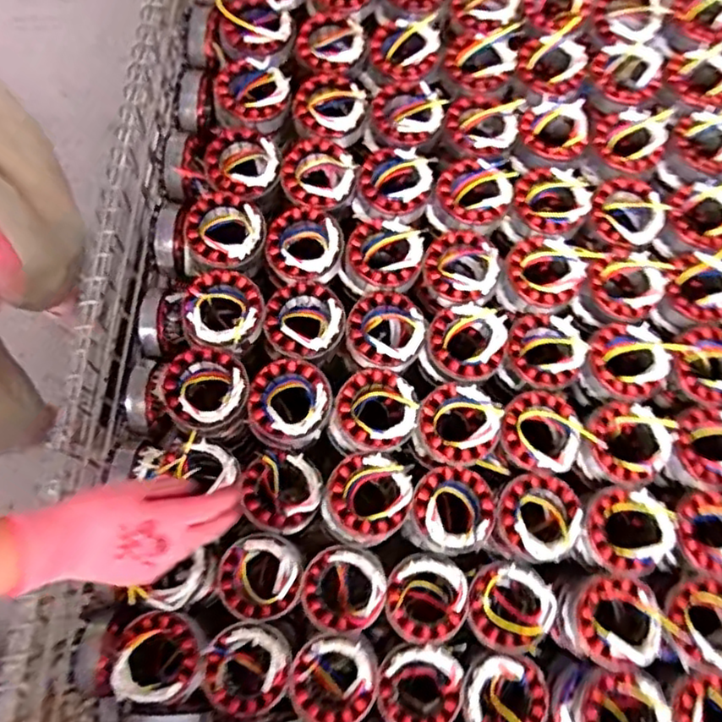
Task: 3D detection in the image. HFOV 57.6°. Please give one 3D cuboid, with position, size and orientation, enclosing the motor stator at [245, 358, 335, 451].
[{"bbox_3d":[-0.078,0.047,0.708,0.089,0.061,0.093,0,76,-2],"label":"motor stator"}]

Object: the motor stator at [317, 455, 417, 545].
[{"bbox_3d":[0.005,0.146,0.692,0.087,0.051,0.098,30,77,5],"label":"motor stator"}]

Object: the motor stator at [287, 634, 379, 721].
[{"bbox_3d":[-0.027,0.323,0.669,0.086,0.036,0.092,42,79,8],"label":"motor stator"}]

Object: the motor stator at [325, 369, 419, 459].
[{"bbox_3d":[0.015,0.059,0.710,0.090,0.051,0.098,30,77,5],"label":"motor stator"}]

